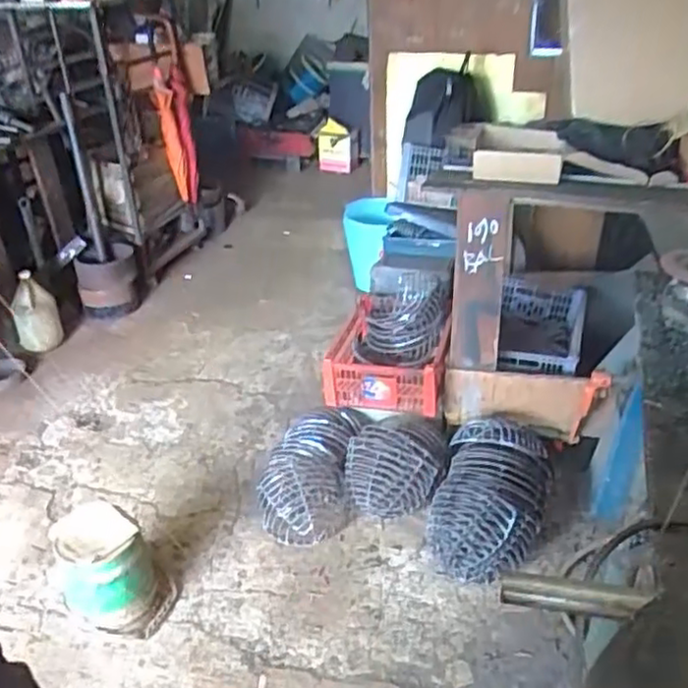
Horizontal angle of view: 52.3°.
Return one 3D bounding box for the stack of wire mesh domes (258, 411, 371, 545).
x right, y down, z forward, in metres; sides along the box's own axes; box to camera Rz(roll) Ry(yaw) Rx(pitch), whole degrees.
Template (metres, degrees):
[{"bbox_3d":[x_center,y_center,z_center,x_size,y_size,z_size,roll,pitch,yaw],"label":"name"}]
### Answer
[{"bbox_3d":[-0.085,0.338,1.908,0.257,0.133,0.436,3,30,9],"label":"stack of wire mesh domes"}]

